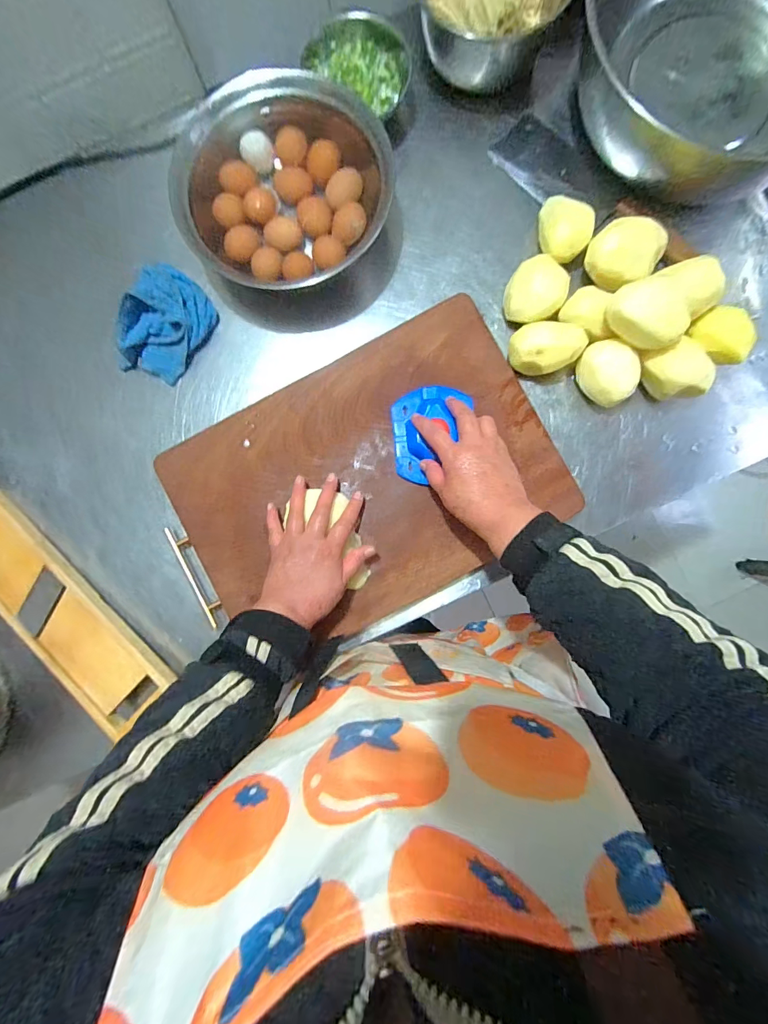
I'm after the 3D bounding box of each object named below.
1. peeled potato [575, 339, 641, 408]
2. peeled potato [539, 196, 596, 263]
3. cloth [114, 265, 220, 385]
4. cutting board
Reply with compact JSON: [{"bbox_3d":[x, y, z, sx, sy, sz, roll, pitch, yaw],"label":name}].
[{"bbox_3d":[0.288,-0.178,0.536,0.060,0.054,0.079,-26,87,-1],"label":"peeled potato"},{"bbox_3d":[0.234,-0.368,0.546,0.071,0.050,0.076,22,87,2],"label":"peeled potato"},{"bbox_3d":[-0.296,-0.260,0.564,0.107,0.049,0.151,21,87,2],"label":"cloth"},{"bbox_3d":[-0.024,-0.036,0.539,0.476,0.016,0.335,-29,87,-1],"label":"cutting board"}]

